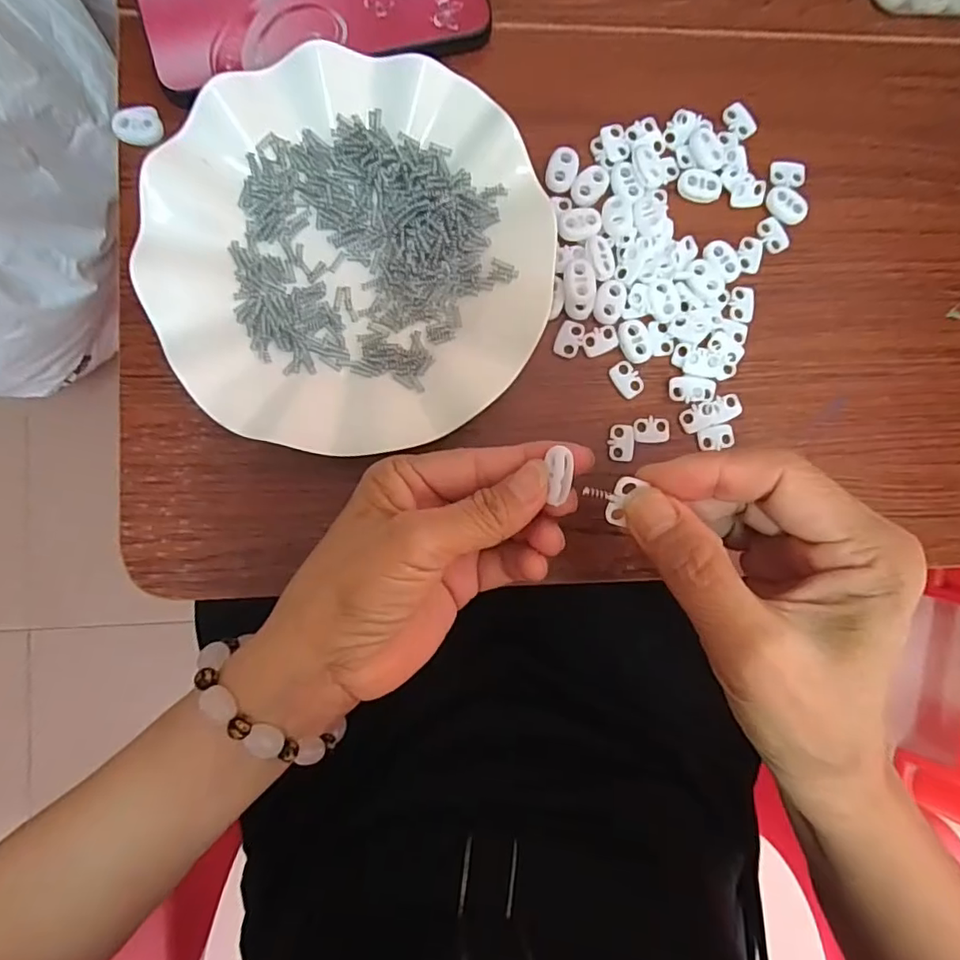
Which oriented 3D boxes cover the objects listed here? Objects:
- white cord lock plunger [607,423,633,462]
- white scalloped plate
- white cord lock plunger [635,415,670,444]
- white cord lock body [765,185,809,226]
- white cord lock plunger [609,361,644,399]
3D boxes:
[{"bbox_3d":[0.073,-0.019,0.285,0.013,0.004,0.019,3,90,-5],"label":"white cord lock plunger"},{"bbox_3d":[-0.060,-0.106,0.266,0.179,0.021,0.181,0,88,-4],"label":"white scalloped plate"},{"bbox_3d":[0.089,-0.026,0.286,0.019,0.004,0.014,1,90,-5],"label":"white cord lock plunger"},{"bbox_3d":[0.162,-0.145,0.294,0.015,0.007,0.023,-37,93,-4],"label":"white cord lock body"},{"bbox_3d":[0.076,-0.052,0.287,0.013,0.004,0.019,-34,93,-4],"label":"white cord lock plunger"}]

